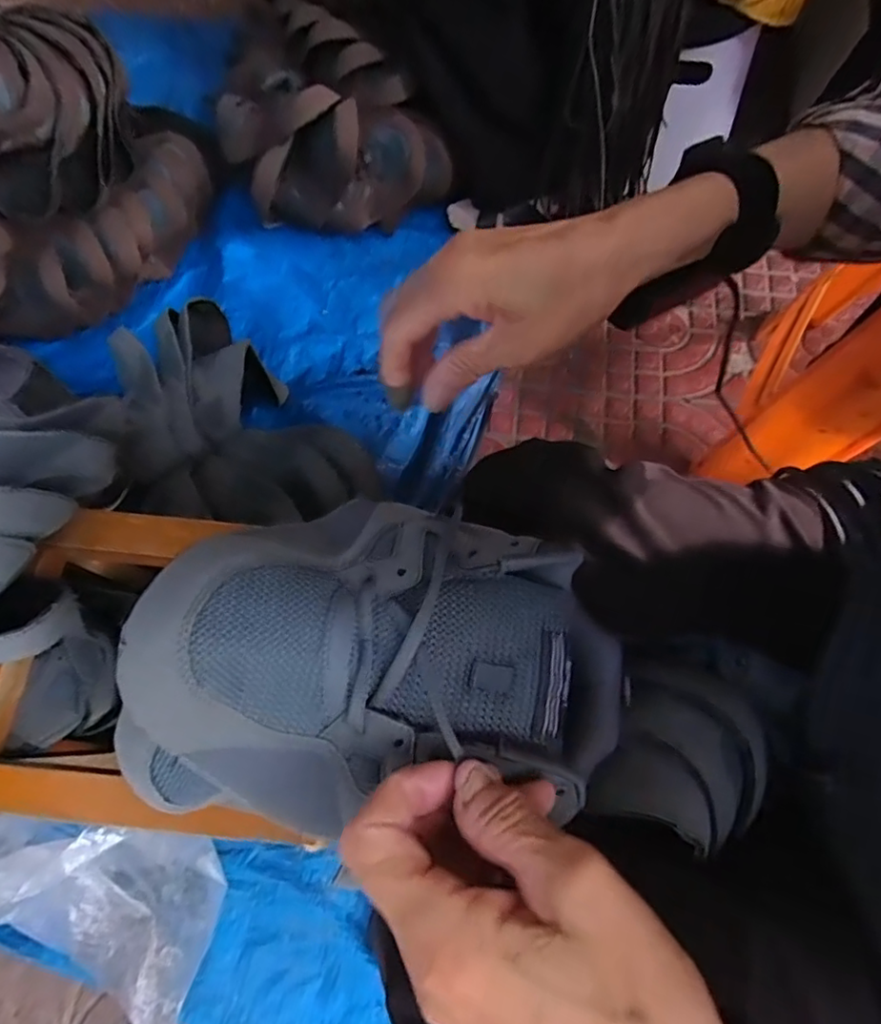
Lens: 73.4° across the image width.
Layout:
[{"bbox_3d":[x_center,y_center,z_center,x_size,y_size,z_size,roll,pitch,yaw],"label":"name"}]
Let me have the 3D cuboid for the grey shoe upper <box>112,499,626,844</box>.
[{"bbox_3d":[-0.014,0.067,0.249,0.212,0.066,0.129,7,89,-15],"label":"grey shoe upper"}]

